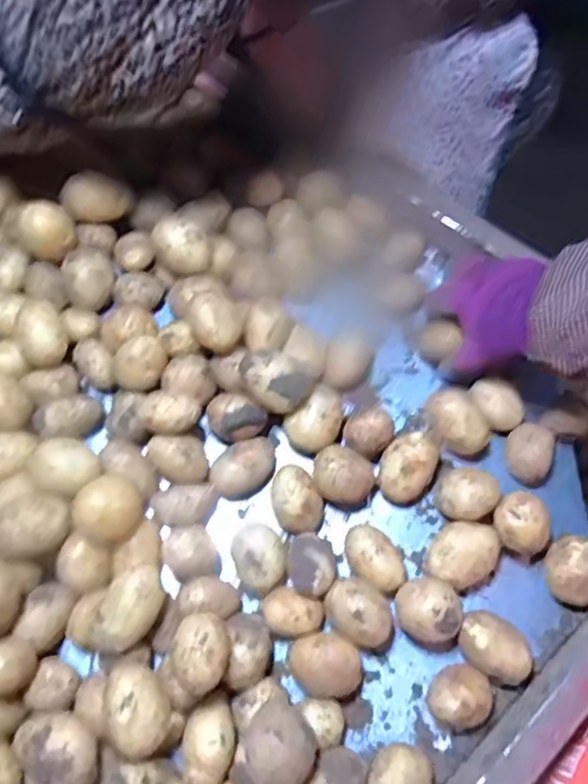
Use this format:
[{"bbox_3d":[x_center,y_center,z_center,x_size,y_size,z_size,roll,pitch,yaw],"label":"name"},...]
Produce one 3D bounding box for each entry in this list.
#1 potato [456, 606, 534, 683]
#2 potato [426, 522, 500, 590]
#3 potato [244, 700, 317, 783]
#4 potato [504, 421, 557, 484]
[{"bbox_3d":[0.147,0.190,0.444,0.052,0.039,0.039,37,73,14],"label":"potato"},{"bbox_3d":[0.132,0.131,0.465,0.054,0.042,0.050,-33,71,-12],"label":"potato"},{"bbox_3d":[-0.010,0.234,0.389,0.046,0.042,0.049,0,68,1],"label":"potato"},{"bbox_3d":[0.199,0.051,0.498,0.033,0.037,0.046,16,69,7],"label":"potato"}]

